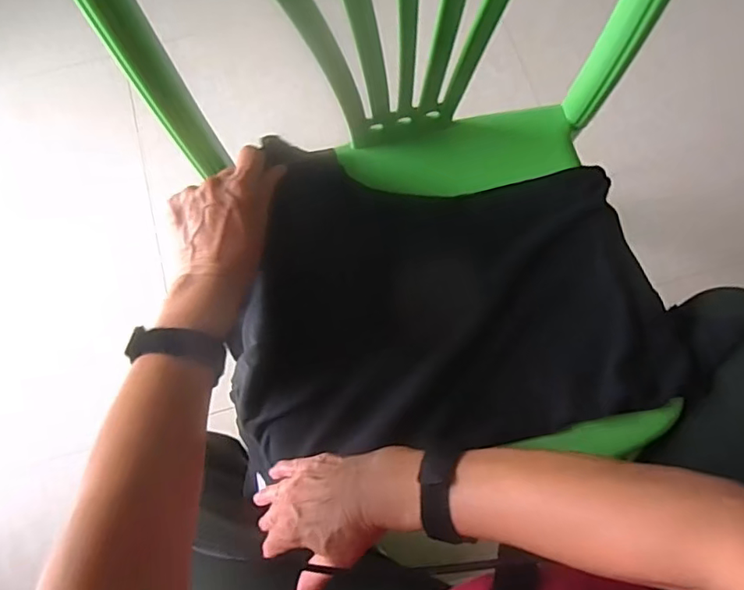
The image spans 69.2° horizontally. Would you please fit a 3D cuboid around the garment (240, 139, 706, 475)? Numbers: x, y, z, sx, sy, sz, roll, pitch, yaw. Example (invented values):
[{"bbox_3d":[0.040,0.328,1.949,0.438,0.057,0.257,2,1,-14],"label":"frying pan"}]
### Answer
[{"bbox_3d":[0.072,-0.008,0.539,0.404,0.050,0.294,-6,74,0],"label":"garment"}]

